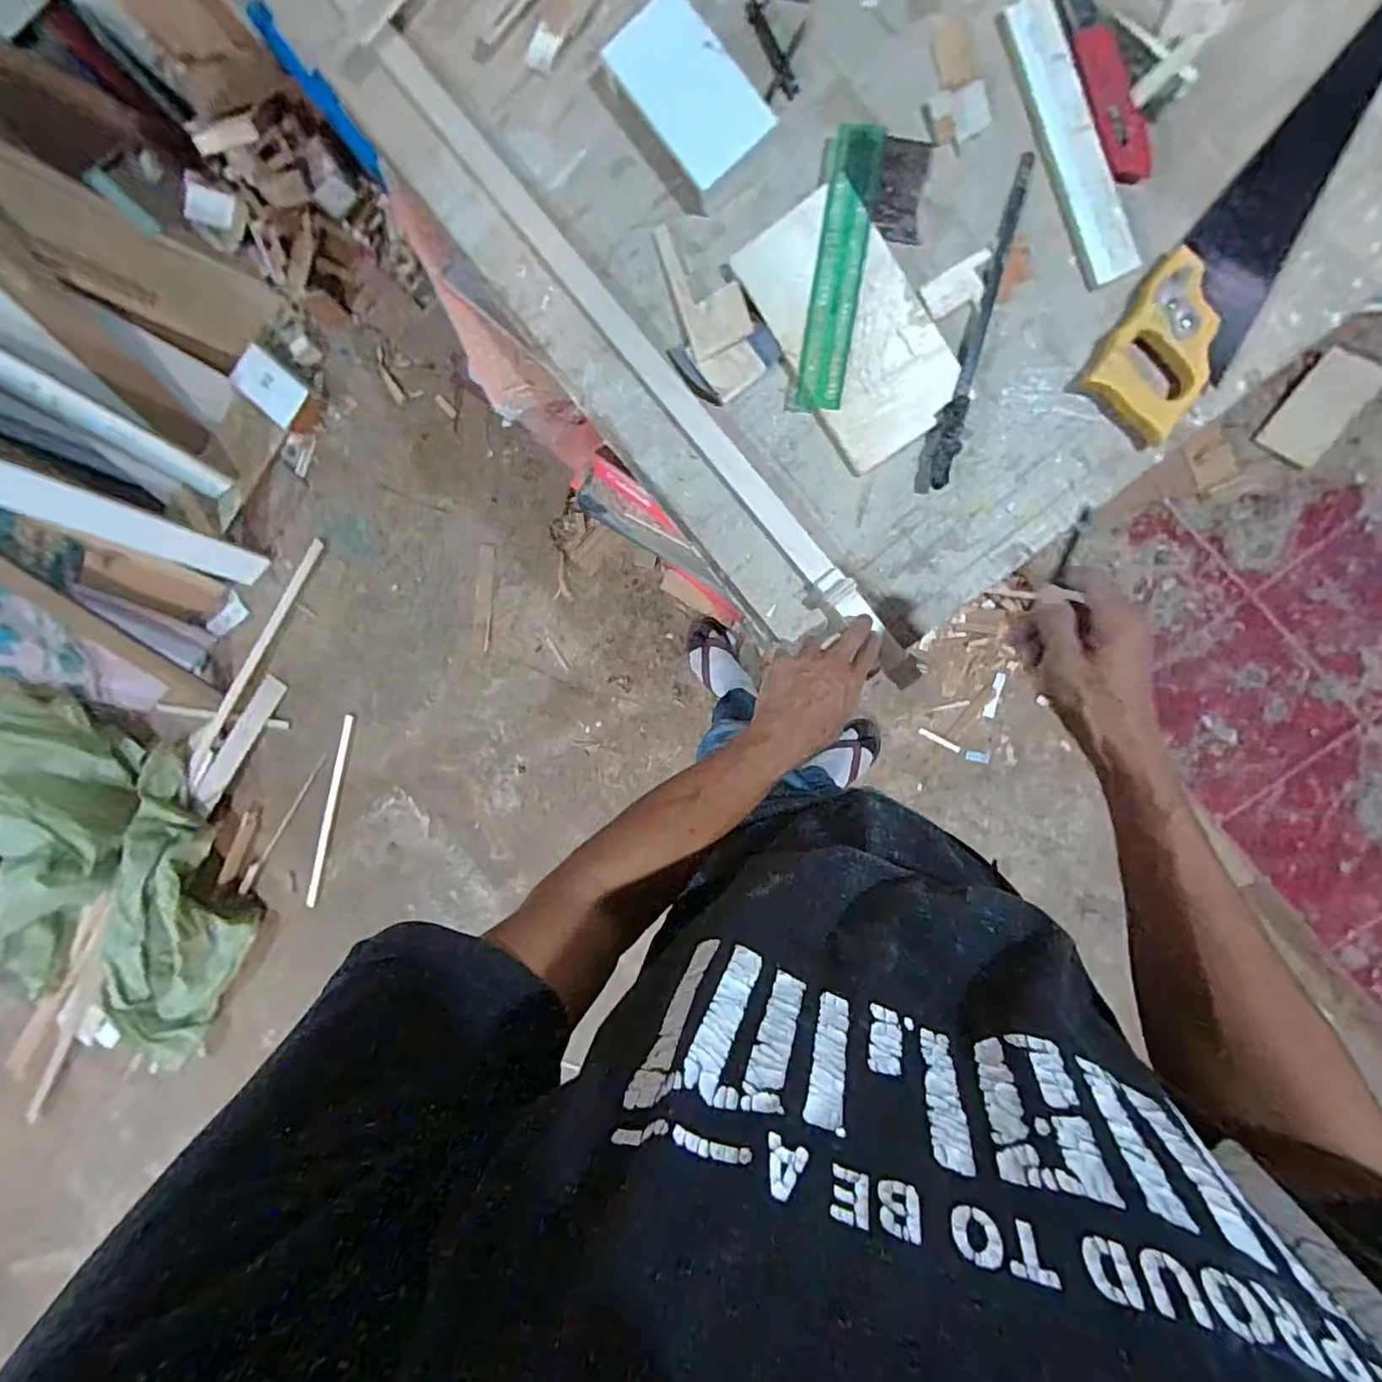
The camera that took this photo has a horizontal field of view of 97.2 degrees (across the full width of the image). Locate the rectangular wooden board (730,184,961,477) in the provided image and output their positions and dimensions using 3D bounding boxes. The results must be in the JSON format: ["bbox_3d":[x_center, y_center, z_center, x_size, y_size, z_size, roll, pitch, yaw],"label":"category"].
[{"bbox_3d":[0.159,-0.360,0.604,0.134,0.010,0.250,-31,93,10],"label":"rectangular wooden board"}]

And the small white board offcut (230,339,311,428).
[{"bbox_3d":[-0.972,-0.700,1.402,0.148,0.022,0.111,40,96,-19],"label":"small white board offcut"}]

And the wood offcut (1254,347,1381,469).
[{"bbox_3d":[1.100,-0.495,1.058,0.105,0.021,0.197,39,99,4],"label":"wood offcut"}]

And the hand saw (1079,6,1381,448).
[{"bbox_3d":[0.509,-0.428,0.547,0.100,0.022,0.409,31,98,5],"label":"hand saw"}]

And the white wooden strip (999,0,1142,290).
[{"bbox_3d":[0.349,-0.505,0.559,0.048,0.007,0.254,-22,94,12],"label":"white wooden strip"}]

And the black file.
[{"bbox_3d":[0.275,-0.351,0.589,0.027,0.026,0.305,13,97,7],"label":"black file"}]

